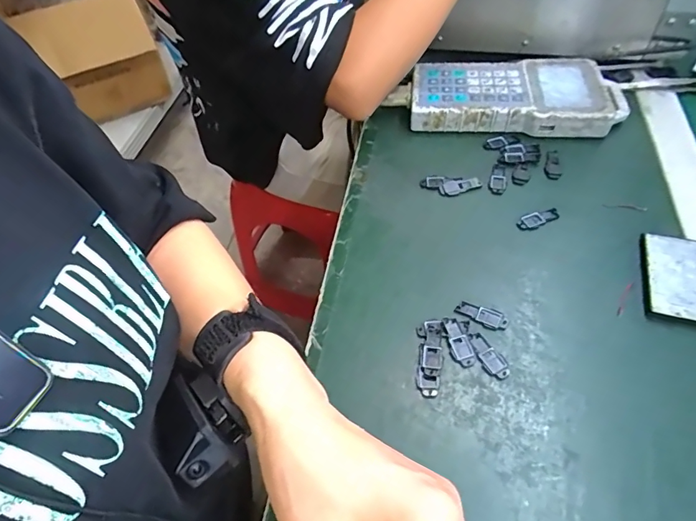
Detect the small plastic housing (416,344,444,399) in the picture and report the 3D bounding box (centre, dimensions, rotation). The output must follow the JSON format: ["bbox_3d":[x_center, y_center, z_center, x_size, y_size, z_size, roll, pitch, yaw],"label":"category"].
[{"bbox_3d":[0.059,0.080,0.335,0.017,0.004,0.040,6,53,11],"label":"small plastic housing"}]

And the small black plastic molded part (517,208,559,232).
[{"bbox_3d":[0.172,-0.038,0.418,0.039,0.004,0.014,-20,53,-10],"label":"small black plastic molded part"}]

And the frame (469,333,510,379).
[{"bbox_3d":[0.103,0.070,0.339,0.015,0.004,0.037,-26,54,-14],"label":"frame"}]

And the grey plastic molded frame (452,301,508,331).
[{"bbox_3d":[0.104,0.042,0.359,0.040,0.004,0.016,18,56,19],"label":"grey plastic molded frame"}]

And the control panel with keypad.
[{"bbox_3d":[0.185,-0.184,0.510,0.221,0.034,0.105,3,53,9],"label":"control panel with keypad"}]

